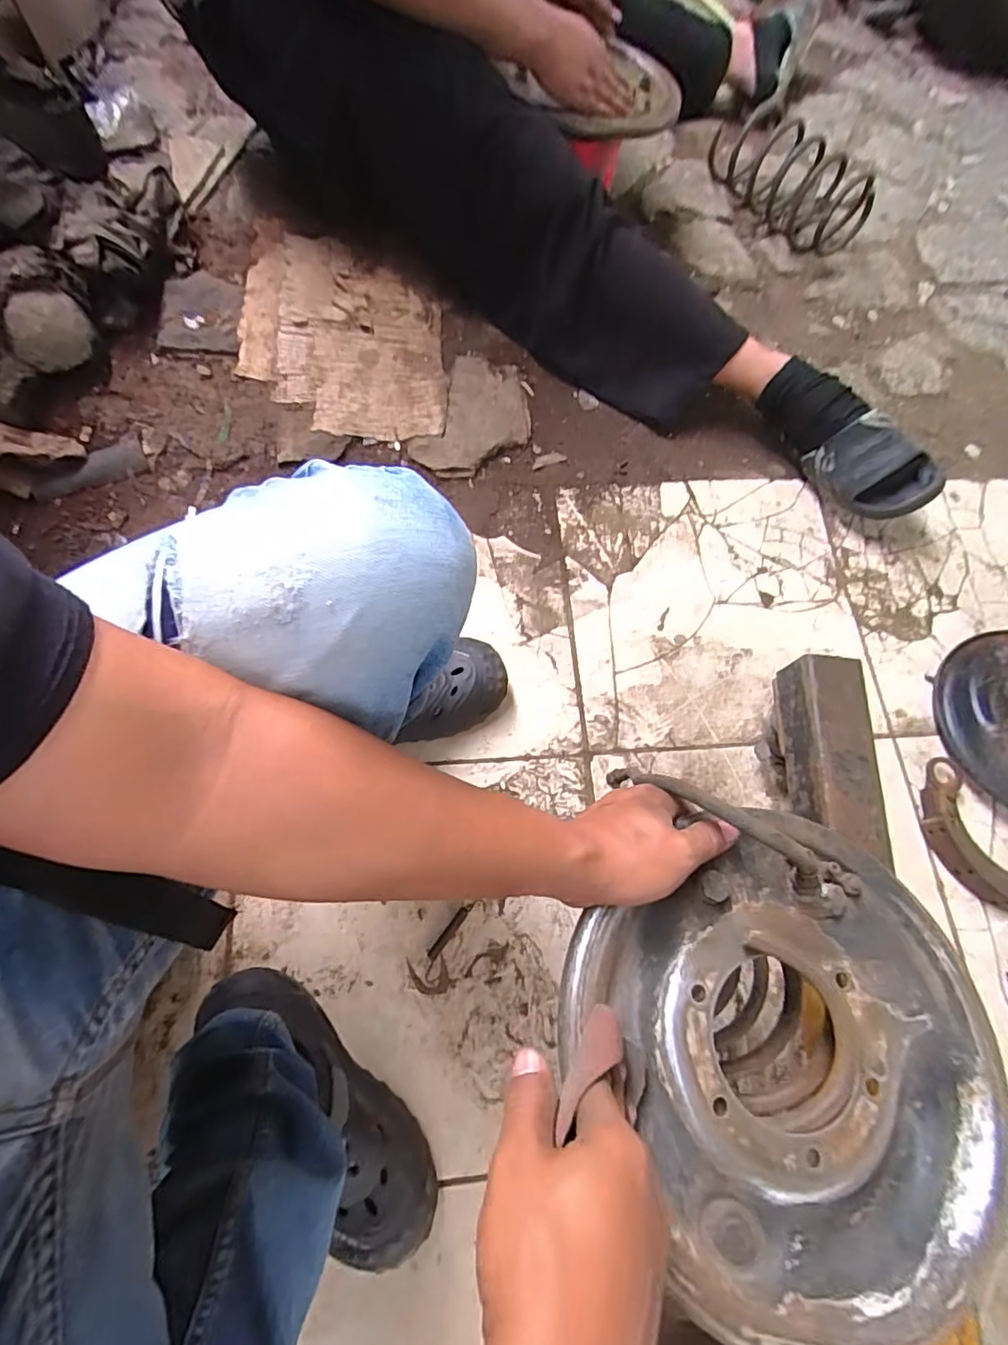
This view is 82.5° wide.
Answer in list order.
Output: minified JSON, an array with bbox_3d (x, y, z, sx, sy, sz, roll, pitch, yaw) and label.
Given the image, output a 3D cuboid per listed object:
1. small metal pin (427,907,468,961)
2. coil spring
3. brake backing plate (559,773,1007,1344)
[{"bbox_3d":[-0.060,0.284,0.624,0.010,0.005,0.064,36,73,11],"label":"small metal pin"},{"bbox_3d":[0.513,-0.895,1.036,0.119,0.107,0.317,-35,75,-13],"label":"coil spring"},{"bbox_3d":[0.164,0.215,0.340,0.256,0.051,0.258,1,70,-2],"label":"brake backing plate"}]

